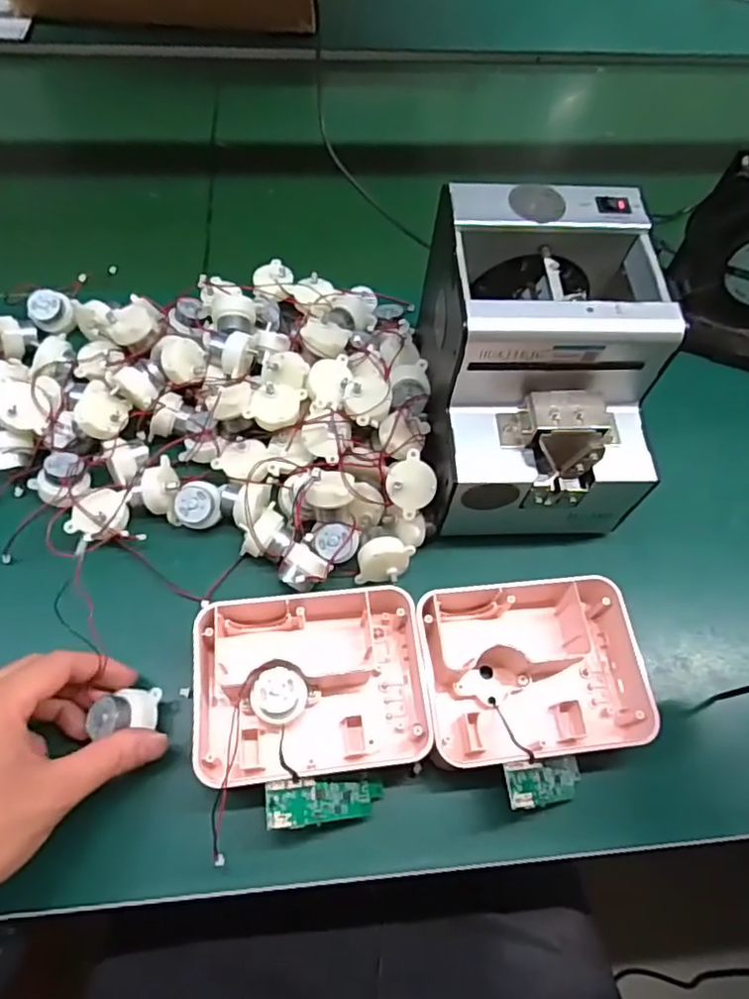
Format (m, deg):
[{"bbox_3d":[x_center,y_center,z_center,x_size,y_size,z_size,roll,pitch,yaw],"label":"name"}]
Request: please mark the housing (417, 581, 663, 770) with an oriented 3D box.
[{"bbox_3d":[0.093,0.098,0.374,0.125,0.037,0.104,-6,61,-7],"label":"housing"}]

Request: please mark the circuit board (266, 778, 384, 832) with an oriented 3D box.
[{"bbox_3d":[-0.024,0.161,0.333,0.068,0.008,0.022,12,55,-30],"label":"circuit board"}]

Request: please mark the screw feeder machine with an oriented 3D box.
[{"bbox_3d":[0.104,-0.082,0.411,0.123,0.151,0.168,-1,60,-4],"label":"screw feeder machine"}]

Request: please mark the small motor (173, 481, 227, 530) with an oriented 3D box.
[{"bbox_3d":[-0.118,0.004,0.420,0.030,0.024,0.032,11,87,-9],"label":"small motor"}]

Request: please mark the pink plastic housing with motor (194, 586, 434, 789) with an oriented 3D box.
[{"bbox_3d":[-0.034,0.105,0.361,0.130,0.038,0.100,-2,60,-5],"label":"pink plastic housing with motor"}]

